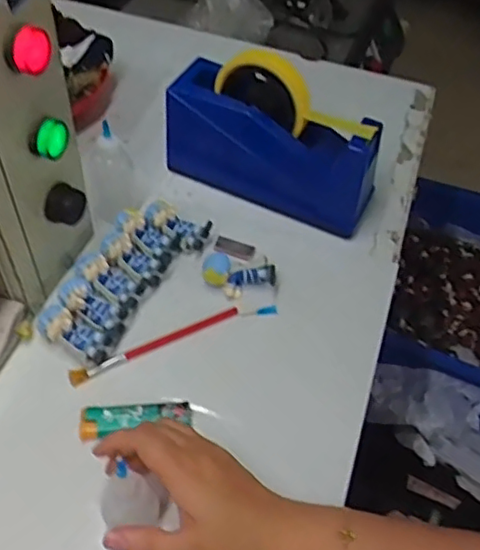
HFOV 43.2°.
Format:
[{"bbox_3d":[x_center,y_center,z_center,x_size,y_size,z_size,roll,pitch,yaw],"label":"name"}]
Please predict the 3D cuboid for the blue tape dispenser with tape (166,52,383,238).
[{"bbox_3d":[0.032,-0.128,0.574,0.205,0.124,0.054,24,53,15],"label":"blue tape dispenser with tape"}]

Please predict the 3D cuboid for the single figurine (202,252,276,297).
[{"bbox_3d":[-0.001,-0.001,0.525,0.061,0.029,0.033,7,51,1],"label":"single figurine"}]

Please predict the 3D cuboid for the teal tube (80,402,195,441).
[{"bbox_3d":[-0.076,0.102,0.440,0.078,0.007,0.023,-7,52,-10],"label":"teal tube"}]

